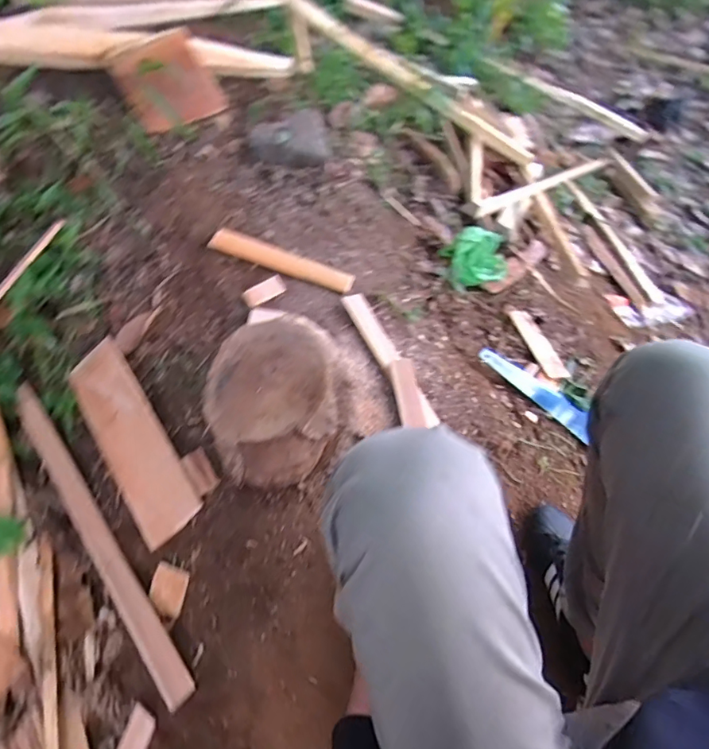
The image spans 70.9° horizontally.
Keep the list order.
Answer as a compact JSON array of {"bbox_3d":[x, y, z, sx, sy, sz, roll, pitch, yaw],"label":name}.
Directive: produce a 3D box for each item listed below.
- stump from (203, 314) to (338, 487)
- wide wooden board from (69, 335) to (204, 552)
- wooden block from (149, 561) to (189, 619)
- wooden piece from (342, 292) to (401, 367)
[{"bbox_3d":[-0.116,0.041,0.748,0.179,0.156,0.204,-4,57,0],"label":"stump"},{"bbox_3d":[-0.386,0.103,0.854,0.113,0.013,0.390,-39,64,-1],"label":"wide wooden board"},{"bbox_3d":[-0.279,0.324,0.749,0.054,0.006,0.066,13,74,3],"label":"wooden block"},{"bbox_3d":[0.032,-0.085,0.918,0.041,0.032,0.160,-25,59,-13],"label":"wooden piece"}]

